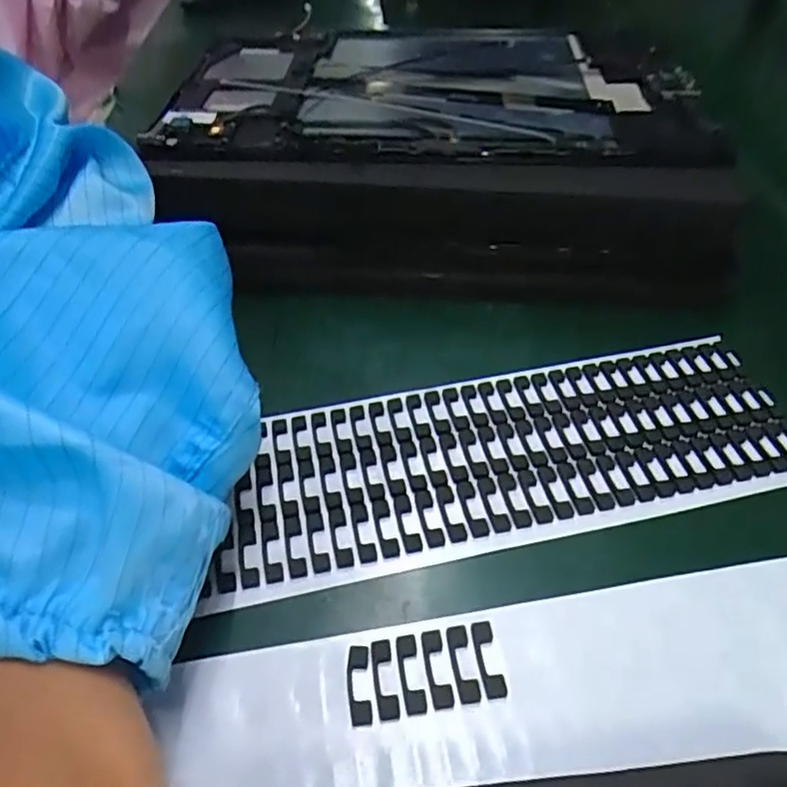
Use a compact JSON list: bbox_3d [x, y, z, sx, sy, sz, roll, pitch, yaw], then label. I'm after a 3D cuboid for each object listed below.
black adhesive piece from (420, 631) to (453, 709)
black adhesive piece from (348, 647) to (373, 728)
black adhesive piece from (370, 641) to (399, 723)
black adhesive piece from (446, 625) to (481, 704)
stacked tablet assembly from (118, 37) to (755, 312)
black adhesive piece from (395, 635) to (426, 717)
[{"bbox_3d":[0.011,0.073,0.170,0.006,0.004,0.019,-7,47,-5],"label":"black adhesive piece"},{"bbox_3d":[-0.009,0.076,0.167,0.006,0.004,0.019,-2,51,-4],"label":"black adhesive piece"},{"bbox_3d":[-0.002,0.075,0.168,0.006,0.004,0.020,-7,48,-5],"label":"black adhesive piece"},{"bbox_3d":[0.019,0.072,0.170,0.006,0.004,0.020,-9,48,-4],"label":"black adhesive piece"},{"bbox_3d":[0.020,-0.113,0.318,0.238,0.072,0.168,3,47,4],"label":"stacked tablet assembly"},{"bbox_3d":[0.004,0.074,0.168,0.006,0.004,0.020,-7,48,-5],"label":"black adhesive piece"}]

